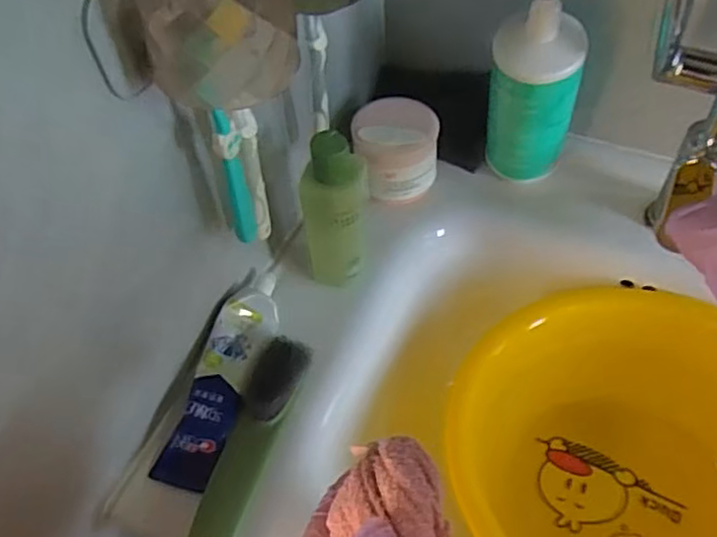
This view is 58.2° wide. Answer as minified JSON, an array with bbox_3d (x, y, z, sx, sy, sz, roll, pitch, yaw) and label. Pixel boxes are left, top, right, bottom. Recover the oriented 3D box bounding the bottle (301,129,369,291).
[{"bbox_3d":[-0.016,-0.040,0.485,0.044,0.129,0.046,-1,53,2],"label":"bottle"}]

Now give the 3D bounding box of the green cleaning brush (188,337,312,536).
[{"bbox_3d":[-0.075,0.122,0.441,0.036,0.025,0.162,13,55,13],"label":"green cleaning brush"}]

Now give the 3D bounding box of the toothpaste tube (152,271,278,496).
[{"bbox_3d":[-0.095,0.077,0.483,0.046,0.041,0.175,13,55,13],"label":"toothpaste tube"}]

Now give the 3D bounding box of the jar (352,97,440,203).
[{"bbox_3d":[0.033,-0.105,0.576,0.072,0.054,0.075,-1,53,2],"label":"jar"}]

